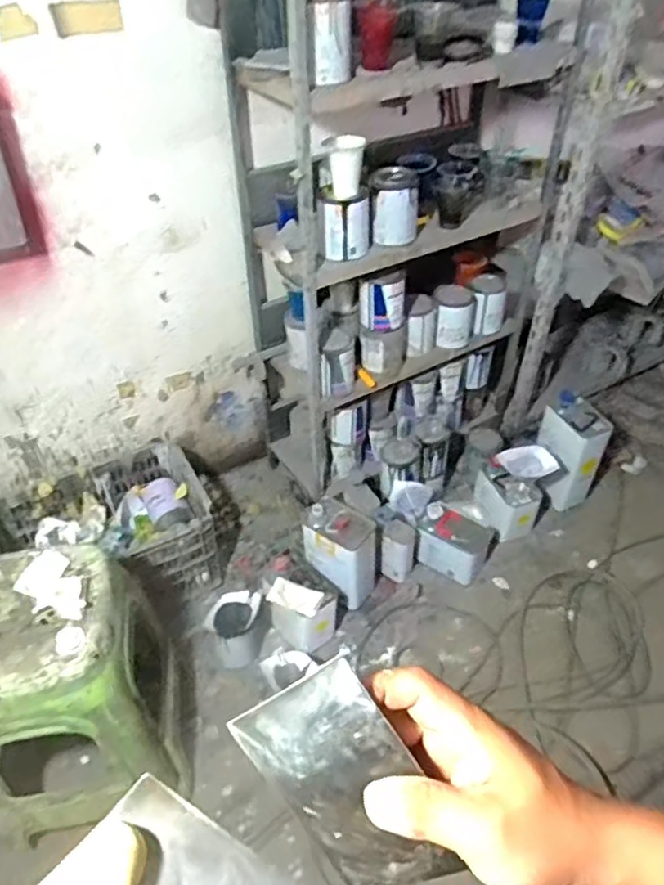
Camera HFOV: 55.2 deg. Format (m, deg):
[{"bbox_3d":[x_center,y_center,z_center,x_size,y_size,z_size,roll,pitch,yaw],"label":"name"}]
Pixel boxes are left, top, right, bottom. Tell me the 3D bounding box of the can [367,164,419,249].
[{"bbox_3d":[0.131,-0.507,1.368,0.111,0.133,0.096,4,43,5],"label":"can"}]

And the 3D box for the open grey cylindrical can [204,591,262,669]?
[{"bbox_3d":[-0.223,0.437,1.494,0.120,0.145,0.110,-6,43,-6],"label":"open grey cylindrical can"}]

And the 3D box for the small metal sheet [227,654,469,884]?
[{"bbox_3d":[0.010,0.167,0.309,0.072,0.128,0.004,-29,12,18],"label":"small metal sheet"}]

